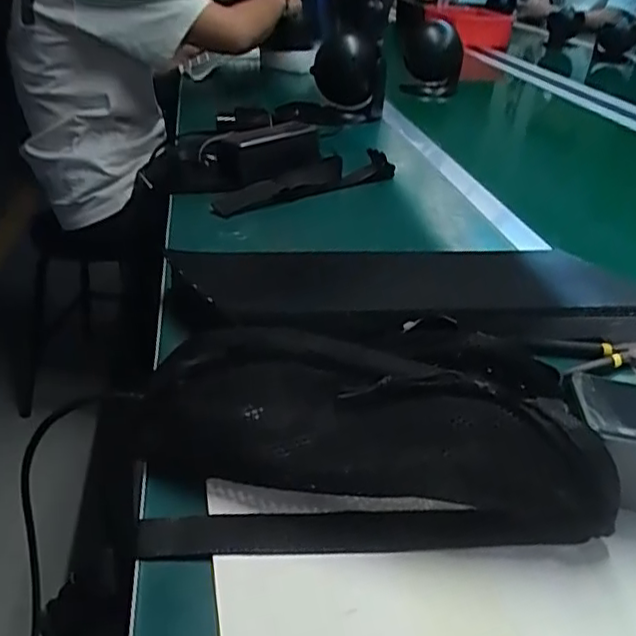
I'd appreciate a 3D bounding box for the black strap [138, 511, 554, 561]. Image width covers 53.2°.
[{"bbox_3d":[0.017,0.106,0.323,0.211,0.008,0.024,-1,31,-6],"label":"black strap"}]

